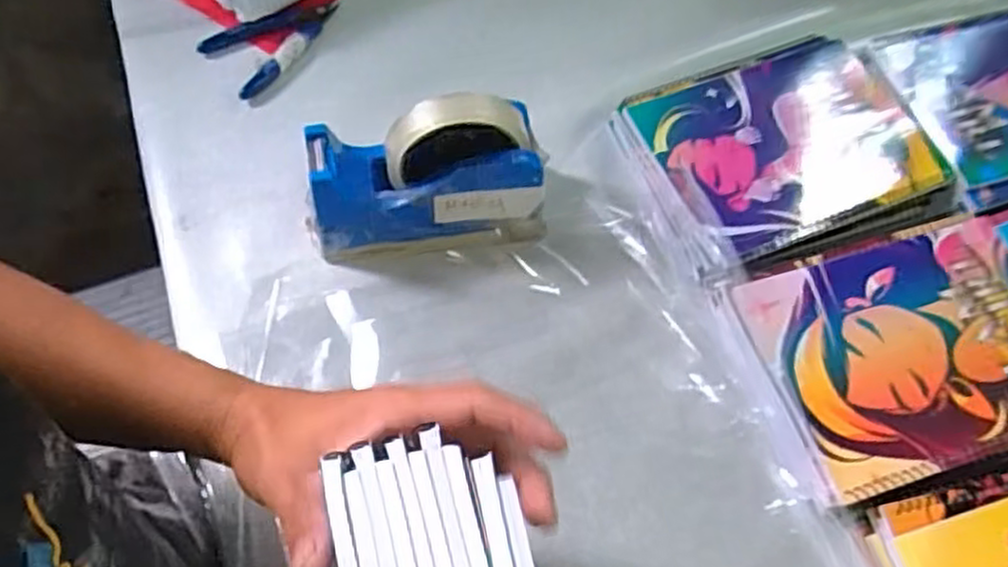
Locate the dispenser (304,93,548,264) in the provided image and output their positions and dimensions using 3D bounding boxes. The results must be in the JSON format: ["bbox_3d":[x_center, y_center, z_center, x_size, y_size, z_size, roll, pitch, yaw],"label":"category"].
[{"bbox_3d":[-0.049,-0.074,0.495,0.156,0.112,0.074,0,62,-2],"label":"dispenser"}]

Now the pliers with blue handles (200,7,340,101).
[{"bbox_3d":[-0.186,-0.204,0.610,0.112,0.012,0.070,-41,69,-17],"label":"pliers with blue handles"}]

